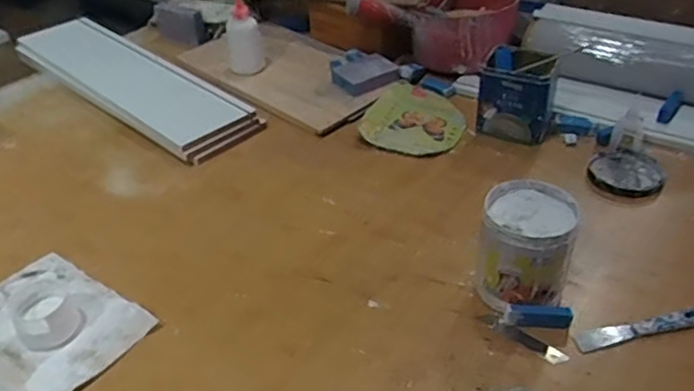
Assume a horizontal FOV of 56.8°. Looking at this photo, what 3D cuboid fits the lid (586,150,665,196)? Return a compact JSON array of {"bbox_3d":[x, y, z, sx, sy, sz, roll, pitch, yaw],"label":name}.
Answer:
[{"bbox_3d":[0.387,-0.033,0.893,0.102,0.008,0.098,3,38,5],"label":"lid"}]

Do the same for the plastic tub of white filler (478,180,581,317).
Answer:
[{"bbox_3d":[0.192,0.057,0.703,0.097,0.110,0.102,7,39,10],"label":"plastic tub of white filler"}]

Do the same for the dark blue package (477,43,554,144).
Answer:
[{"bbox_3d":[0.260,-0.155,0.990,0.109,0.106,0.106,8,39,11],"label":"dark blue package"}]

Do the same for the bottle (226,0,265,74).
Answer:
[{"bbox_3d":[-0.180,-0.283,1.134,0.064,0.115,0.061,-10,39,-11],"label":"bottle"}]

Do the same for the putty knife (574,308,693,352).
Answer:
[{"bbox_3d":[0.311,0.140,0.681,0.139,0.007,0.021,-8,38,-8],"label":"putty knife"}]

